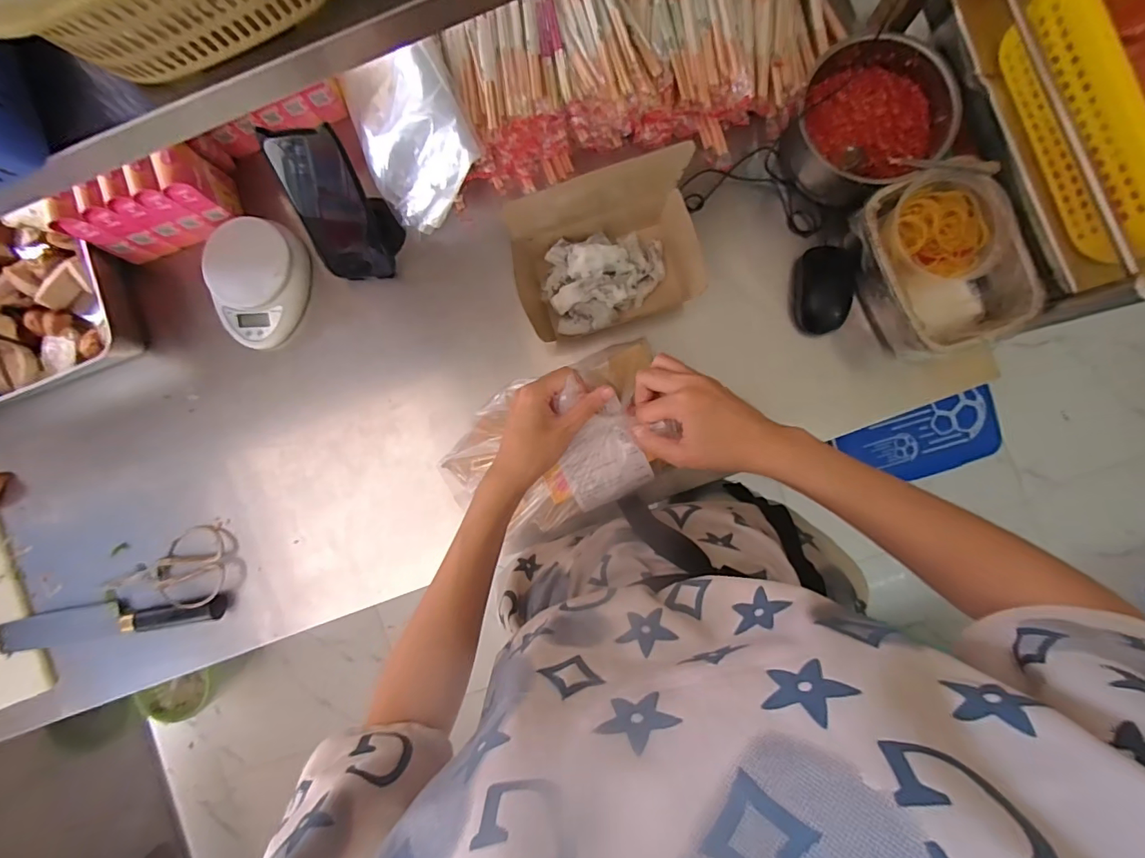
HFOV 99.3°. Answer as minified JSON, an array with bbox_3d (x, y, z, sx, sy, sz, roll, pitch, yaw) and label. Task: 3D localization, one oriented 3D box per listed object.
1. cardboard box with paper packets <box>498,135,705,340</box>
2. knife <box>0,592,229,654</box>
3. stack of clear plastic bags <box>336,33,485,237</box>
[{"bbox_3d":[0.042,-0.210,0.553,0.215,0.095,0.164,-17,88,3],"label":"cardboard box with paper packets"},{"bbox_3d":[-0.585,0.244,0.619,0.296,0.031,0.044,-11,88,4],"label":"knife"},{"bbox_3d":[-0.180,-0.339,0.566,0.144,0.048,0.185,-22,98,26],"label":"stack of clear plastic bags"}]

